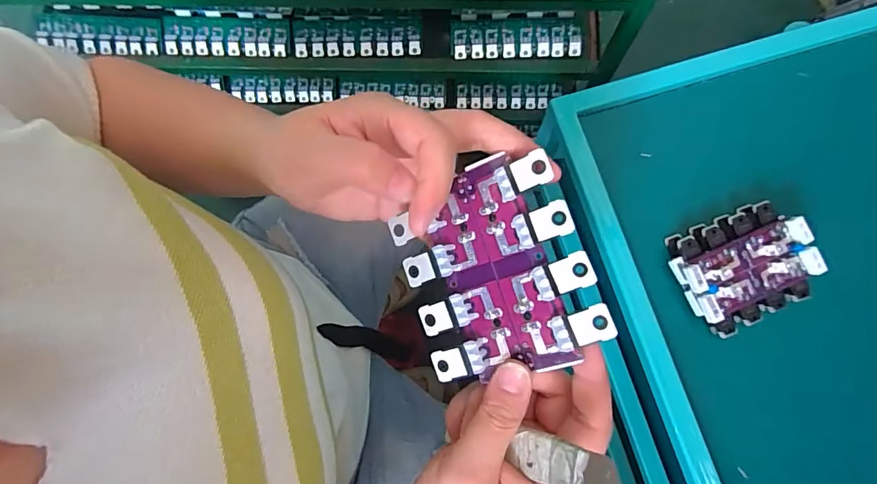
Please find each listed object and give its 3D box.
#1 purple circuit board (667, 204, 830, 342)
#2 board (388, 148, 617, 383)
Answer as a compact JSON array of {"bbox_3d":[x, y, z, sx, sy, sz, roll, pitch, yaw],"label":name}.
[{"bbox_3d":[0.263,0.021,0.397,0.107,0.027,0.093,-22,78,-3],"label":"purple circuit board"},{"bbox_3d":[0.026,0.014,0.227,0.088,0.009,0.100,-22,83,26],"label":"board"}]

